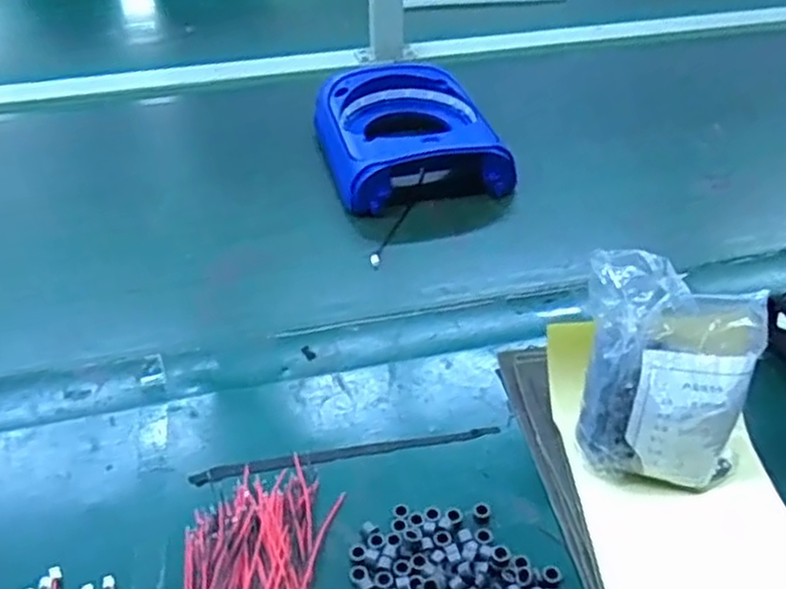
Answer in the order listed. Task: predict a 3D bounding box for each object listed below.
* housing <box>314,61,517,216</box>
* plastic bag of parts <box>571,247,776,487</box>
[{"bbox_3d":[0.011,-0.168,0.791,0.182,0.072,0.227,-13,40,-12],"label":"housing"},{"bbox_3d":[0.159,0.054,0.439,0.098,0.137,0.061,13,42,19],"label":"plastic bag of parts"}]

